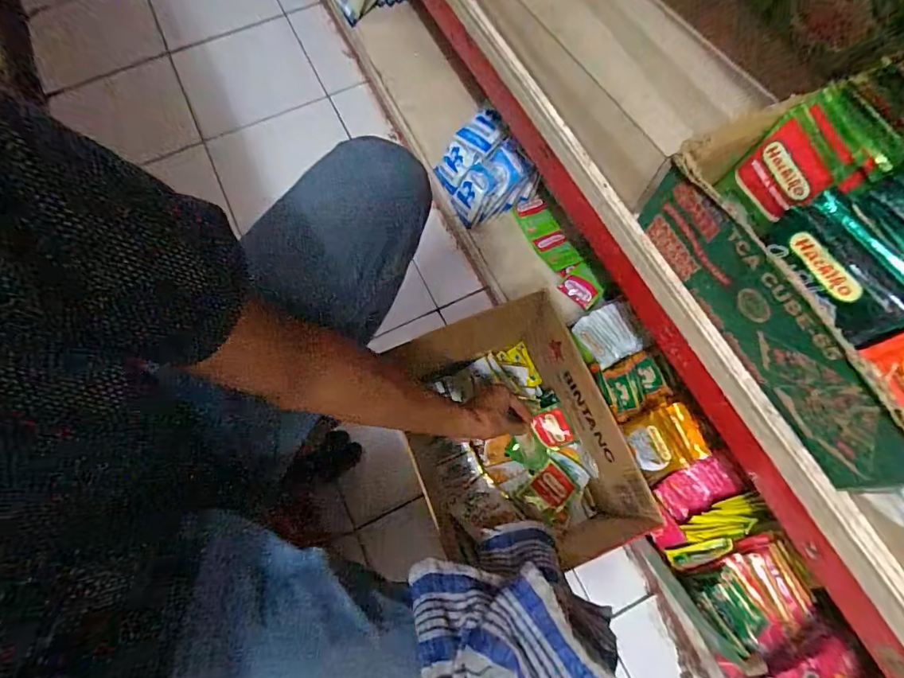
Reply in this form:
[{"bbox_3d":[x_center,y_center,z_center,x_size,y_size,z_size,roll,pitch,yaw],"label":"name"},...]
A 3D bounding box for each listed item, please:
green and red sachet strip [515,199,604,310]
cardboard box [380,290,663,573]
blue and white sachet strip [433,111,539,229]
[{"bbox_3d":[0.189,-0.157,0.829,0.059,0.035,0.249,-21,59,-6],"label":"green and red sachet strip"},{"bbox_3d":[0.075,0.154,0.667,0.244,0.201,0.310,-22,72,-7],"label":"cardboard box"},{"bbox_3d":[0.062,-0.316,0.877,0.155,0.097,0.151,-39,64,29],"label":"blue and white sachet strip"}]

